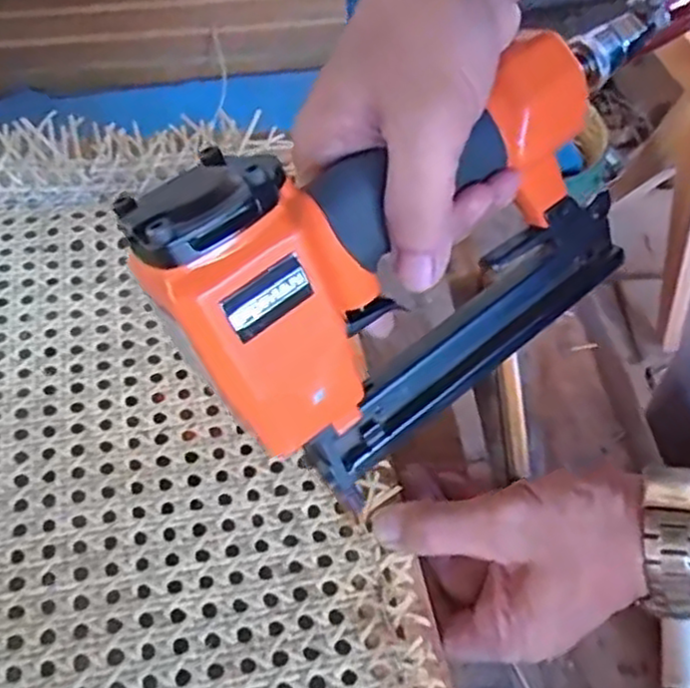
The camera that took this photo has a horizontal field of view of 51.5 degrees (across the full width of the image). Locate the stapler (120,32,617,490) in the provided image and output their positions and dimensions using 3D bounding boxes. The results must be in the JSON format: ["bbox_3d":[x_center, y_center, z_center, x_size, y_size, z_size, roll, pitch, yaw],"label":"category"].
[{"bbox_3d":[0.032,-0.039,0.302,0.217,0.127,0.080,-32,61,-22],"label":"stapler"}]

